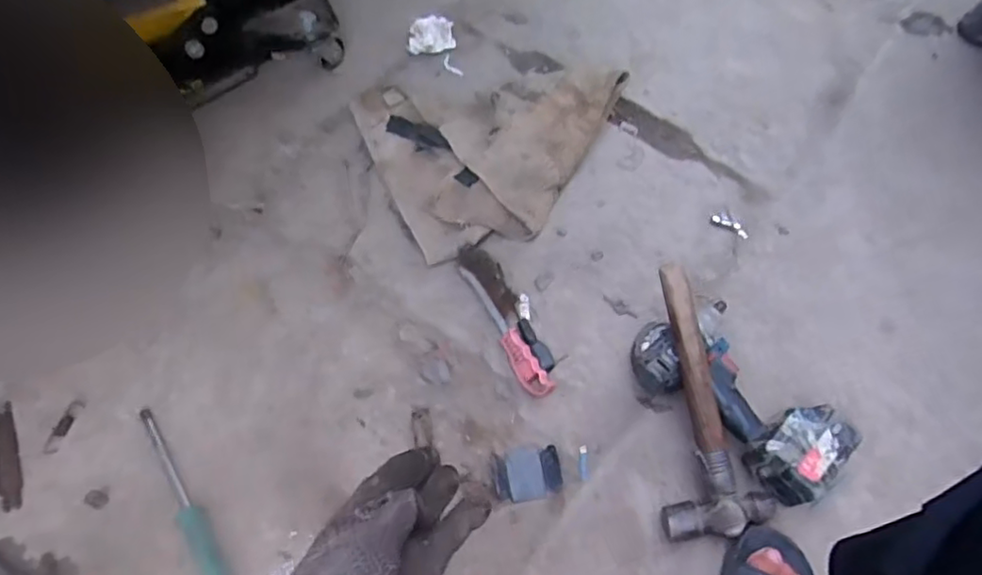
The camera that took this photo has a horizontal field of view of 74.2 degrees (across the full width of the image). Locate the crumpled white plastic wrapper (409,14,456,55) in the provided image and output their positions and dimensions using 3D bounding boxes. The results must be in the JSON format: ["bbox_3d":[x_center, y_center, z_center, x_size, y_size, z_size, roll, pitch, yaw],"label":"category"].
[{"bbox_3d":[-0.101,-0.431,1.110,0.077,0.022,0.070,-6,65,-4],"label":"crumpled white plastic wrapper"}]

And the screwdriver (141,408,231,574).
[{"bbox_3d":[-0.367,0.247,0.772,0.024,0.027,0.252,-31,69,-14],"label":"screwdriver"}]

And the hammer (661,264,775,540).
[{"bbox_3d":[0.238,0.126,0.747,0.117,0.031,0.304,-8,85,-5],"label":"hammer"}]

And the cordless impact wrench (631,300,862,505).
[{"bbox_3d":[0.295,0.137,0.794,0.136,0.084,0.264,-33,69,-15],"label":"cordless impact wrench"}]

